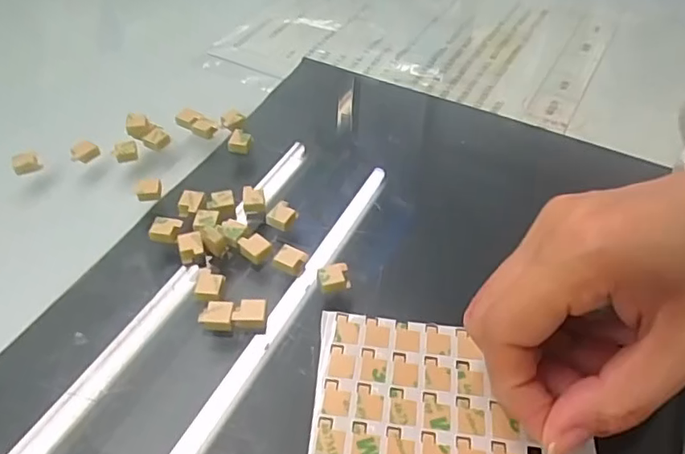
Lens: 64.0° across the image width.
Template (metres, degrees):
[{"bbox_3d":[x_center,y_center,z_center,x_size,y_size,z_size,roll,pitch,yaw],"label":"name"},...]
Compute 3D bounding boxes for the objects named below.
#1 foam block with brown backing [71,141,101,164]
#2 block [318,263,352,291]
[{"bbox_3d":[-0.132,-0.038,0.281,0.013,0.007,0.009,-35,57,-29],"label":"foam block with brown backing"},{"bbox_3d":[-0.004,0.021,0.230,0.014,0.005,0.011,-13,49,-13],"label":"block"}]

